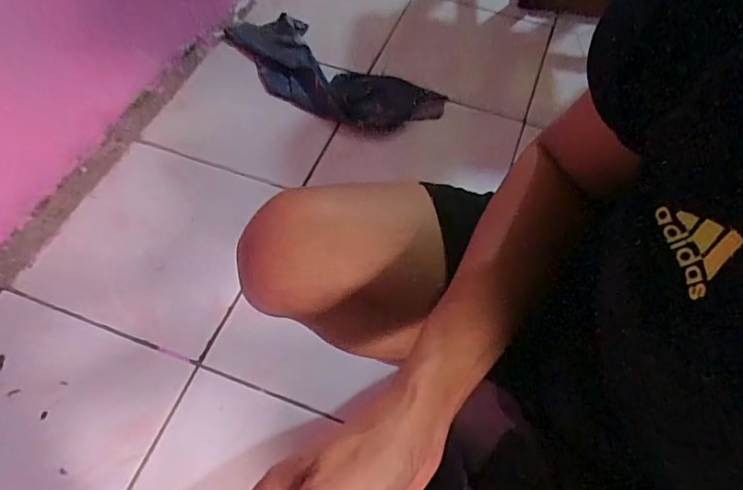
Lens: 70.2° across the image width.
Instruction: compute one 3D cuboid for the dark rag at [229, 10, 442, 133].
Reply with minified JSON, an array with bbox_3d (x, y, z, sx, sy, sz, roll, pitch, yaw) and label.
[{"bbox_3d":[-0.088,-0.321,0.974,0.433,0.052,0.200,35,61,17],"label":"dark rag"}]

